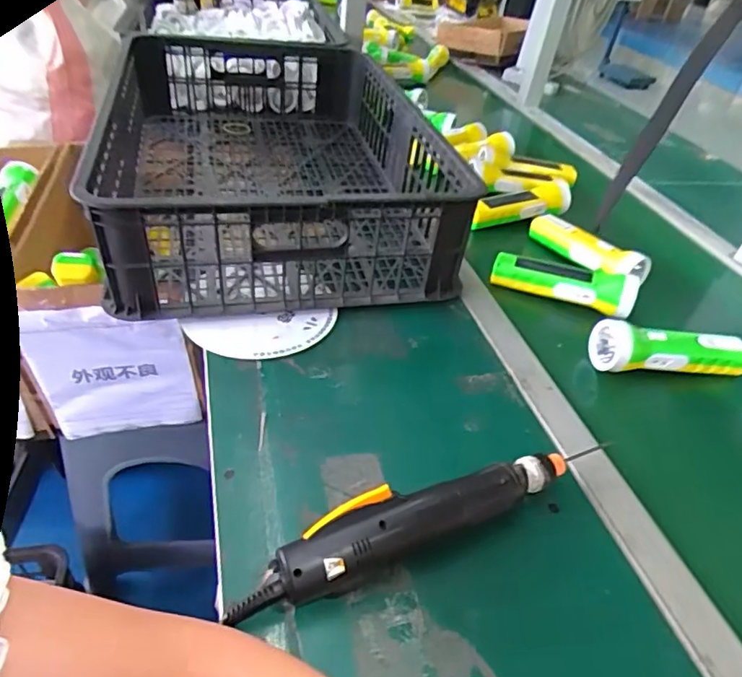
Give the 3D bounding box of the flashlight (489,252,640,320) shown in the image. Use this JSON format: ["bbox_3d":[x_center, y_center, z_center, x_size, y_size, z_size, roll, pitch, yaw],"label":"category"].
[{"bbox_3d":[0.237,-0.073,0.676,0.169,0.048,0.047,18,41,13],"label":"flashlight"}]

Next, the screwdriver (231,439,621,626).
[{"bbox_3d":[0.052,0.129,0.412,0.309,0.042,0.047,-14,44,-24],"label":"screwdriver"}]

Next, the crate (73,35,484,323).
[{"bbox_3d":[-0.134,-0.263,0.763,0.396,0.144,0.592,-3,41,-13],"label":"crate"}]

